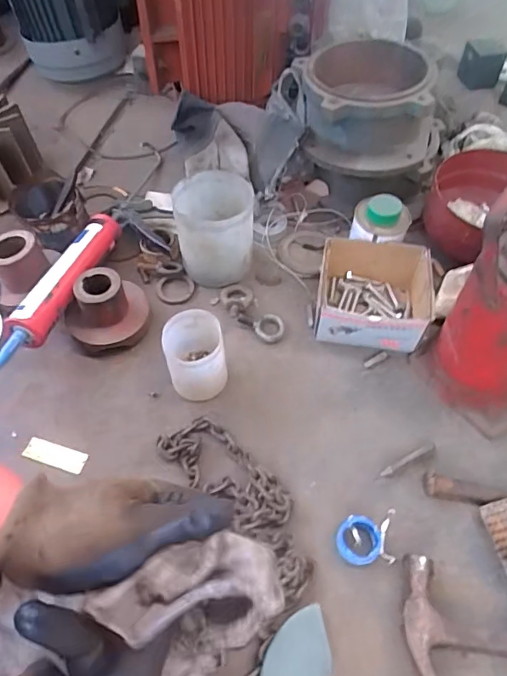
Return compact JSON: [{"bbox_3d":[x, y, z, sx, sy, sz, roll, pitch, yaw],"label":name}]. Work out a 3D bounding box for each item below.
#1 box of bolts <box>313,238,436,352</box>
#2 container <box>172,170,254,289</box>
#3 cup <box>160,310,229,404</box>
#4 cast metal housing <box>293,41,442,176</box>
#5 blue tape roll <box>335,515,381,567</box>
[{"bbox_3d":[0.170,-0.062,0.705,0.149,0.082,0.143,8,57,3],"label":"box of bolts"},{"bbox_3d":[-0.061,-0.173,0.753,0.113,0.130,0.124,-4,57,-5],"label":"container"},{"bbox_3d":[-0.077,0.025,0.639,0.074,0.104,0.089,-8,57,-7],"label":"cup"},{"bbox_3d":[0.190,-0.379,0.798,0.238,0.115,0.207,16,57,13],"label":"cast metal housing"},{"bbox_3d":[0.117,0.227,0.545,0.048,0.022,0.049,1,56,-2],"label":"blue tape roll"}]

